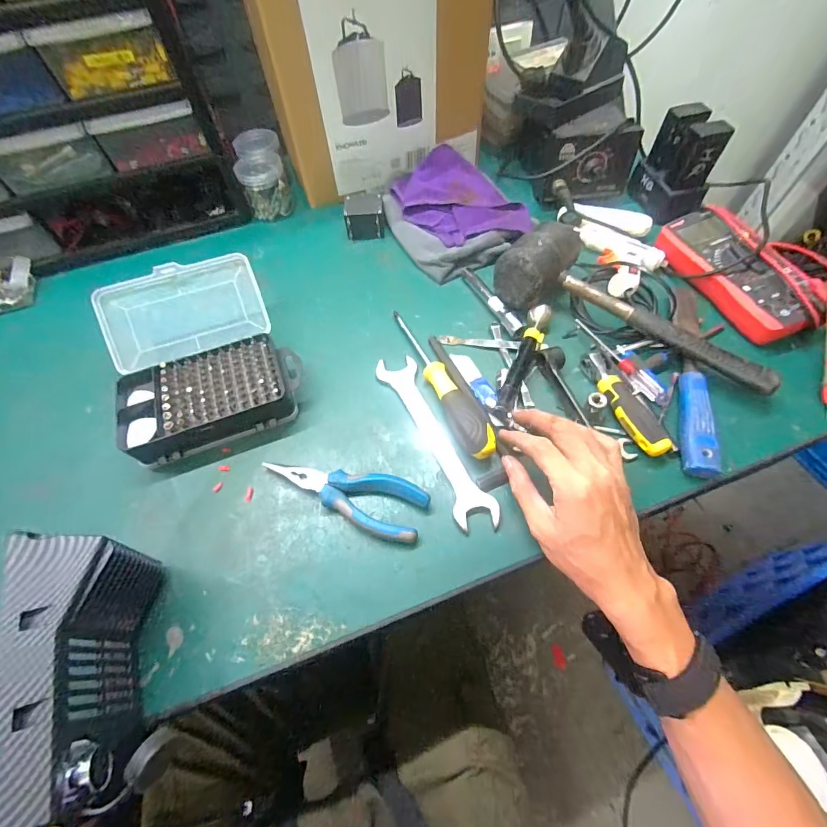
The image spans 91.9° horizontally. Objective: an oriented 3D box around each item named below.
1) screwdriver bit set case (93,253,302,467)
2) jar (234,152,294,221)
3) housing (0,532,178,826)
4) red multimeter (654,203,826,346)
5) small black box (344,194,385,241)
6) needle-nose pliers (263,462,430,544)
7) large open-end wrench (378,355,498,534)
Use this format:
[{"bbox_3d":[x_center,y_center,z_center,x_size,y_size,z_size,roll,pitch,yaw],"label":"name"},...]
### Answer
[{"bbox_3d":[-0.223,-0.059,0.418,0.167,0.070,0.194,-19,62,-9],"label":"screwdriver bit set case"},{"bbox_3d":[-0.209,-0.320,0.565,0.063,0.060,0.063,-19,62,-9],"label":"jar"},{"bbox_3d":[-0.198,0.158,0.261,0.054,0.100,0.153,-21,62,-10],"label":"housing"},{"bbox_3d":[0.372,-0.164,0.459,0.080,0.039,0.185,-19,62,-9],"label":"red multimeter"},{"bbox_3d":[-0.067,-0.270,0.551,0.050,0.040,0.052,0,60,1],"label":"small black box"},{"bbox_3d":[-0.062,0.069,0.364,0.150,0.018,0.052,18,63,12],"label":"needle-nose pliers"},{"bbox_3d":[0.020,0.021,0.394,0.040,0.004,0.200,-24,62,-11],"label":"large open-end wrench"}]

